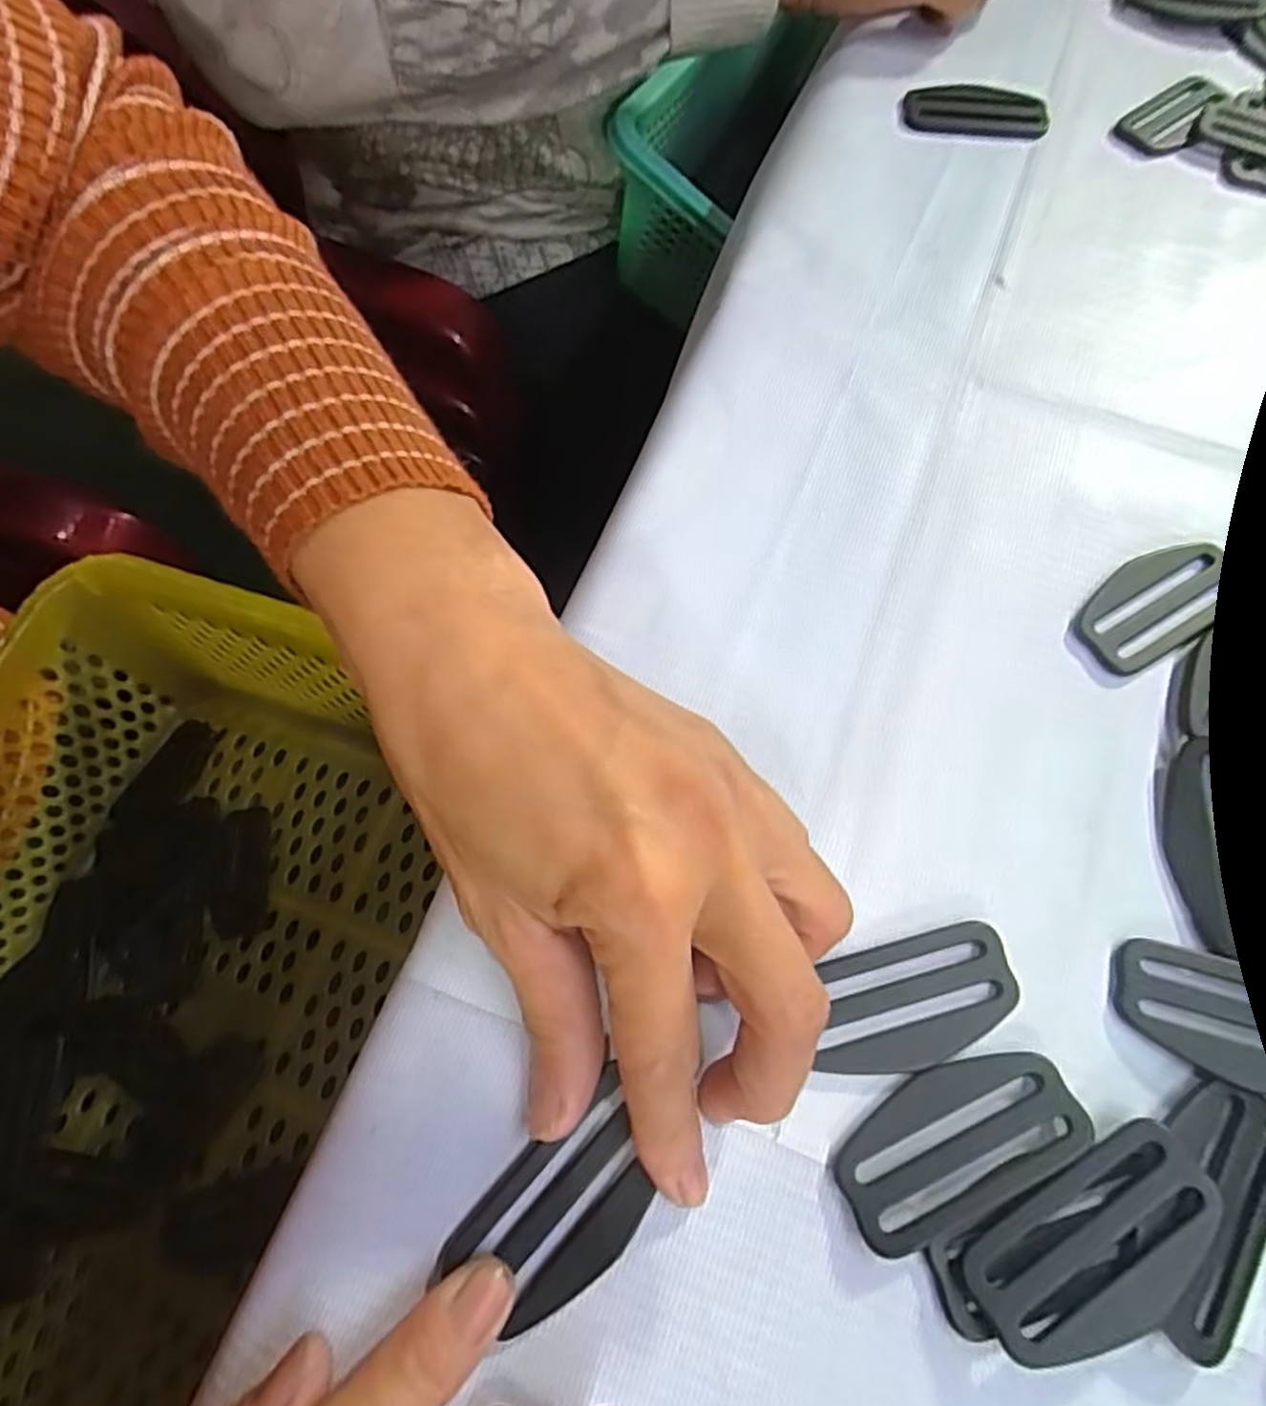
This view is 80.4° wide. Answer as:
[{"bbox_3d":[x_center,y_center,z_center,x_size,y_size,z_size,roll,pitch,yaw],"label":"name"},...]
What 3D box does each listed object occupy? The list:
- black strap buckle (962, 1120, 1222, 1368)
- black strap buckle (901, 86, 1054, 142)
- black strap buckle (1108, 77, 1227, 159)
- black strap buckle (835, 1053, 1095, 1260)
[{"bbox_3d":[0.103,0.119,0.164,0.058,0.004,0.028,-28,60,-10],"label":"black strap buckle"},{"bbox_3d":[0.149,-0.256,0.325,0.061,0.005,0.028,3,67,5],"label":"black strap buckle"},{"bbox_3d":[0.235,-0.253,0.325,0.056,0.007,0.026,-37,69,-12],"label":"black strap buckle"},{"bbox_3d":[0.076,0.102,0.175,0.059,0.006,0.029,-23,71,-11],"label":"black strap buckle"}]

